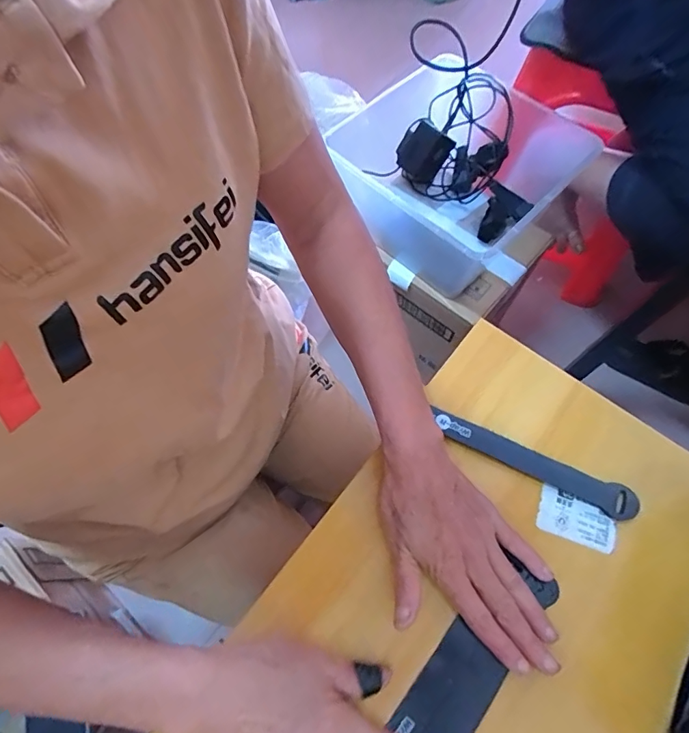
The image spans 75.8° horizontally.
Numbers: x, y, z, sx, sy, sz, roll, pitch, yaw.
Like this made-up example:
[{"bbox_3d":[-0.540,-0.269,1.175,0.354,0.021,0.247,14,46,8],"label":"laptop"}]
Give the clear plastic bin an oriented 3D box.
[{"bbox_3d":[0.189,-0.304,0.711,0.317,0.137,0.297,-38,70,-16],"label":"clear plastic bin"}]

